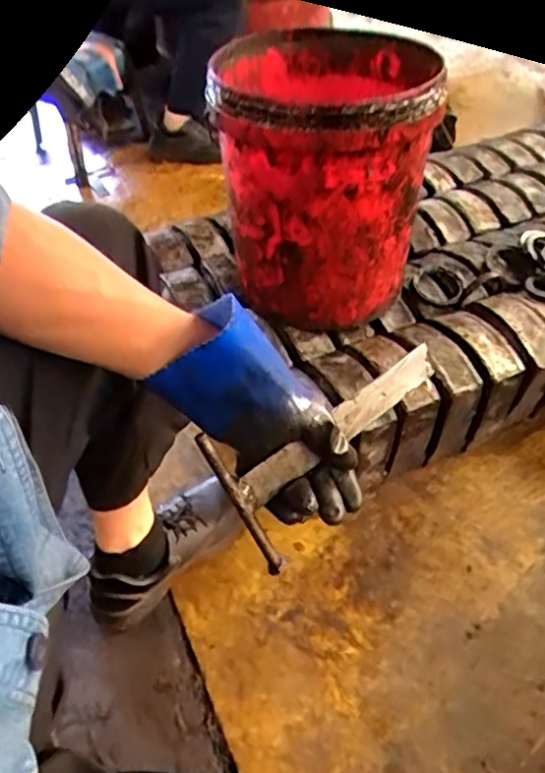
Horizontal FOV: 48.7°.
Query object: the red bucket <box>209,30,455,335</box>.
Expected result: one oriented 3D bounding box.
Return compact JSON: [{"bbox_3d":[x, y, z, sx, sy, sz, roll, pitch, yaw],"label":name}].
[{"bbox_3d":[0.074,-0.305,0.892,0.289,0.328,0.305,3,46,5],"label":"red bucket"}]

